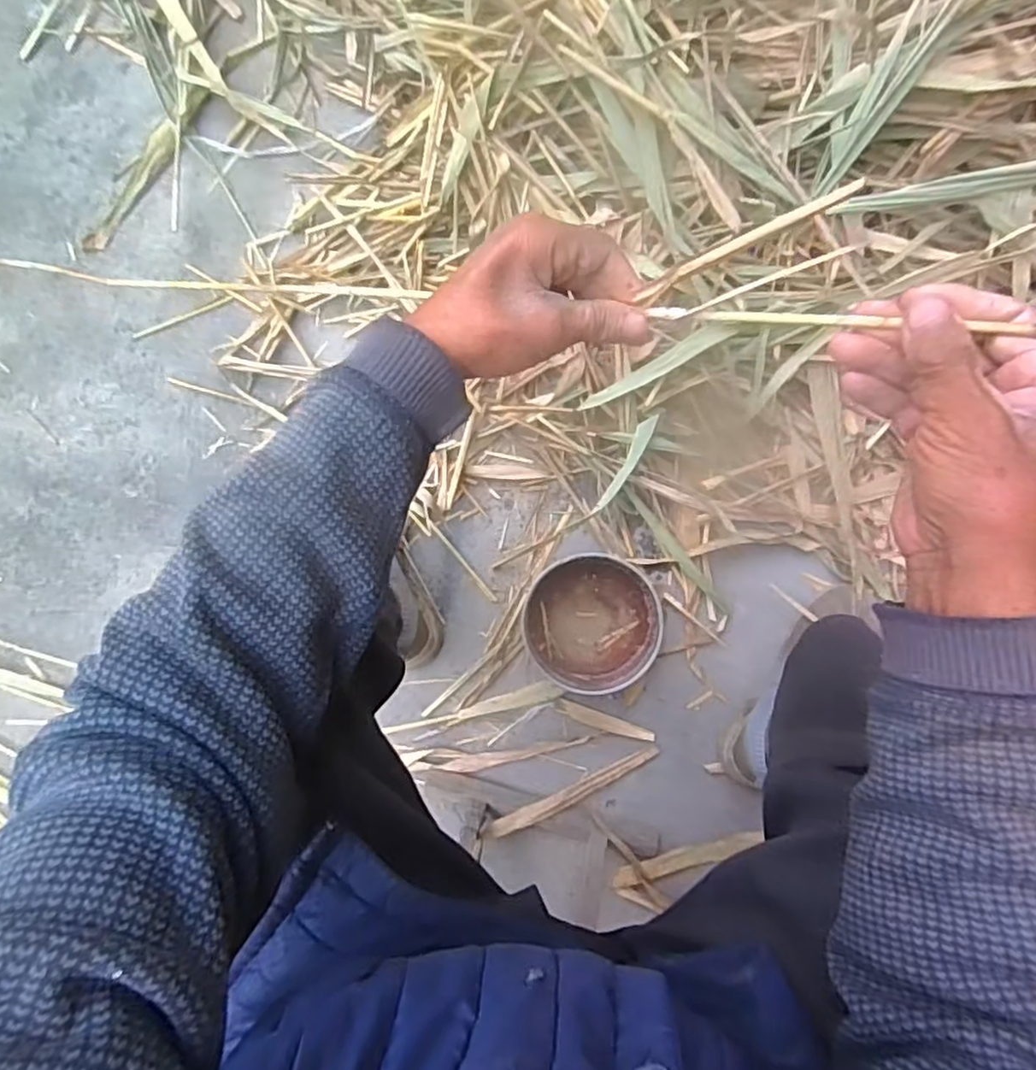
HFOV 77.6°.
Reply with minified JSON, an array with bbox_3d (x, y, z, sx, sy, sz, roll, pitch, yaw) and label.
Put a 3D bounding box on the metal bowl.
[{"bbox_3d":[0.089,0.104,0.785,0.157,0.066,0.160,0,93,6],"label":"metal bowl"}]

